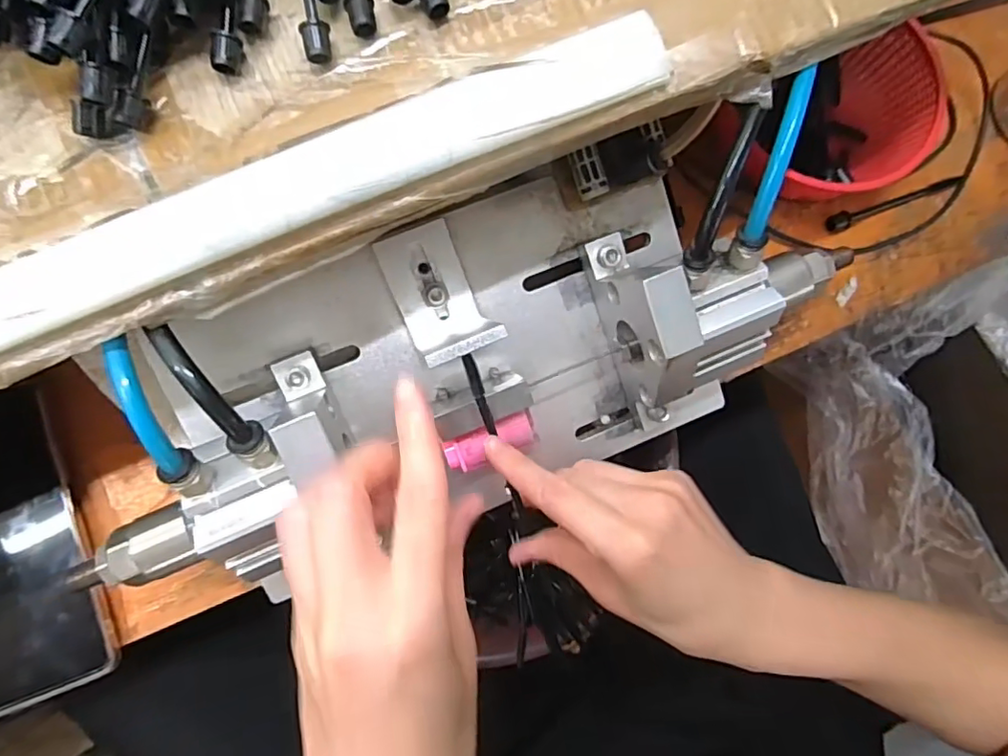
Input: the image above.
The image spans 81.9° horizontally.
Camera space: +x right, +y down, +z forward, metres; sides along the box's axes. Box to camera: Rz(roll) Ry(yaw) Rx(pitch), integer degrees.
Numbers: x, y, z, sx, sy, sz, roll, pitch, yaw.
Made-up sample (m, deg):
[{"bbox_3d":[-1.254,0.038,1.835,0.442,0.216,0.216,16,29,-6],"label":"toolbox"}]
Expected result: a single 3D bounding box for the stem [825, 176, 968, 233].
[{"bbox_3d":[0.254,-0.115,0.374,0.103,0.011,0.011,-21,83,-7],"label":"stem"}]

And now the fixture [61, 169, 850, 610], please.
[{"bbox_3d":[-0.015,-0.009,0.283,0.338,0.089,0.149,-17,90,-4],"label":"fixture"}]

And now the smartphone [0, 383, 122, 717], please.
[{"bbox_3d":[-0.266,0.091,0.306,0.078,0.012,0.159,-20,83,-7],"label":"smartphone"}]

